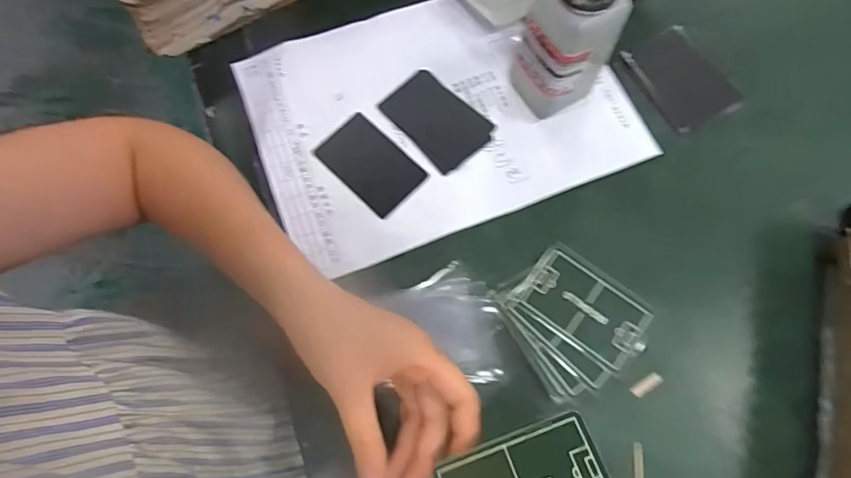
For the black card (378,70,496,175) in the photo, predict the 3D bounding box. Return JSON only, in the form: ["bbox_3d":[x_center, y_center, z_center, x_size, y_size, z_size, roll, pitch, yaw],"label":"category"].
[{"bbox_3d":[0.010,-0.099,0.417,0.057,0.004,0.087,-42,76,-10],"label":"black card"}]

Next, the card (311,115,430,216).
[{"bbox_3d":[-0.044,-0.061,0.406,0.083,0.004,0.052,43,77,12],"label":"card"}]

